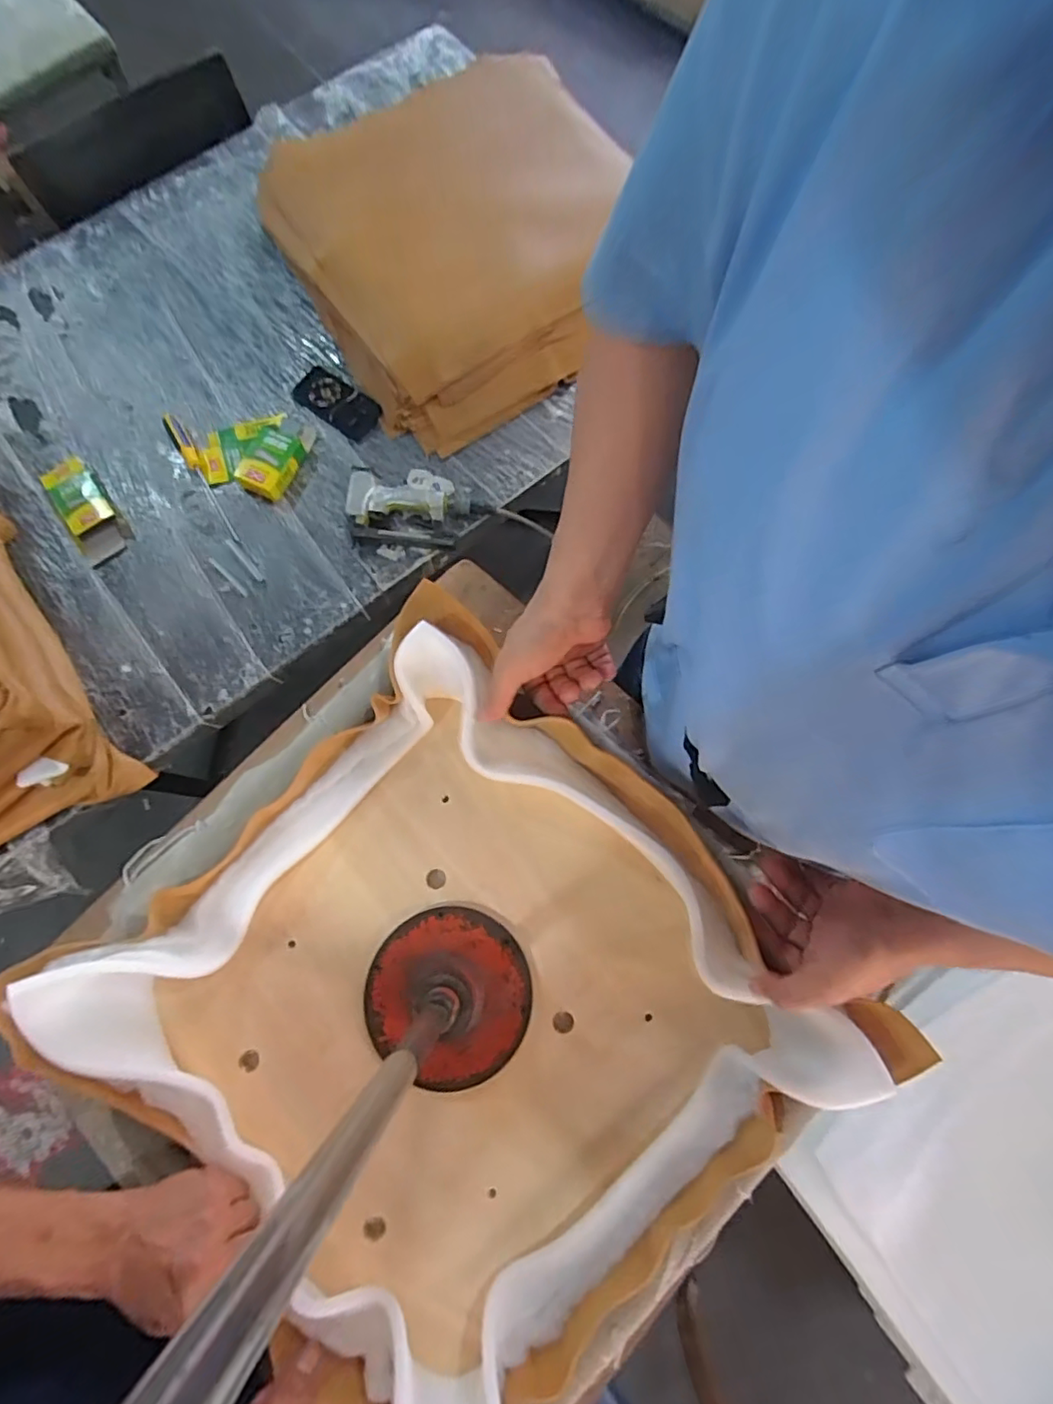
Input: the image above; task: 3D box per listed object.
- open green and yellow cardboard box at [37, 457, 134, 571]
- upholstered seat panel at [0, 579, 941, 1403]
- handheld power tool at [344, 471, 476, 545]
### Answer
[{"bbox_3d":[-0.766,-0.336,1.023,0.085,0.038,0.205,-32,77,-7],"label":"open green and yellow cardboard box"},{"bbox_3d":[-0.057,0.247,0.490,0.506,0.102,0.469,43,80,11],"label":"upholstered seat panel"},{"bbox_3d":[-0.204,-0.350,1.021,0.207,0.036,0.155,4,75,2],"label":"handheld power tool"}]

